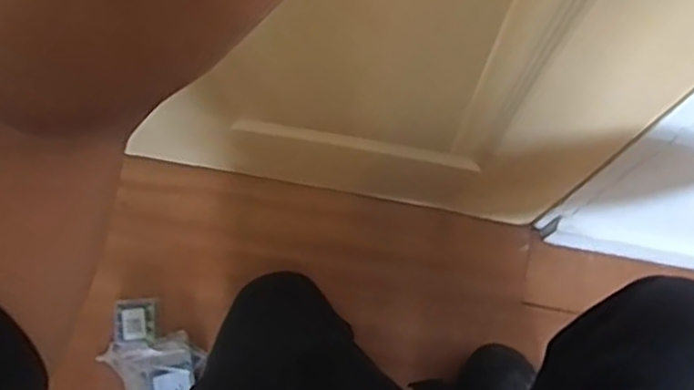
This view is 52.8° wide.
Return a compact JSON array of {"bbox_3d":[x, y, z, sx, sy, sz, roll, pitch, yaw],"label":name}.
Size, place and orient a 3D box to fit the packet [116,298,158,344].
[{"bbox_3d":[-0.285,0.170,0.946,0.057,0.008,0.057,-2,76,1],"label":"packet"}]

